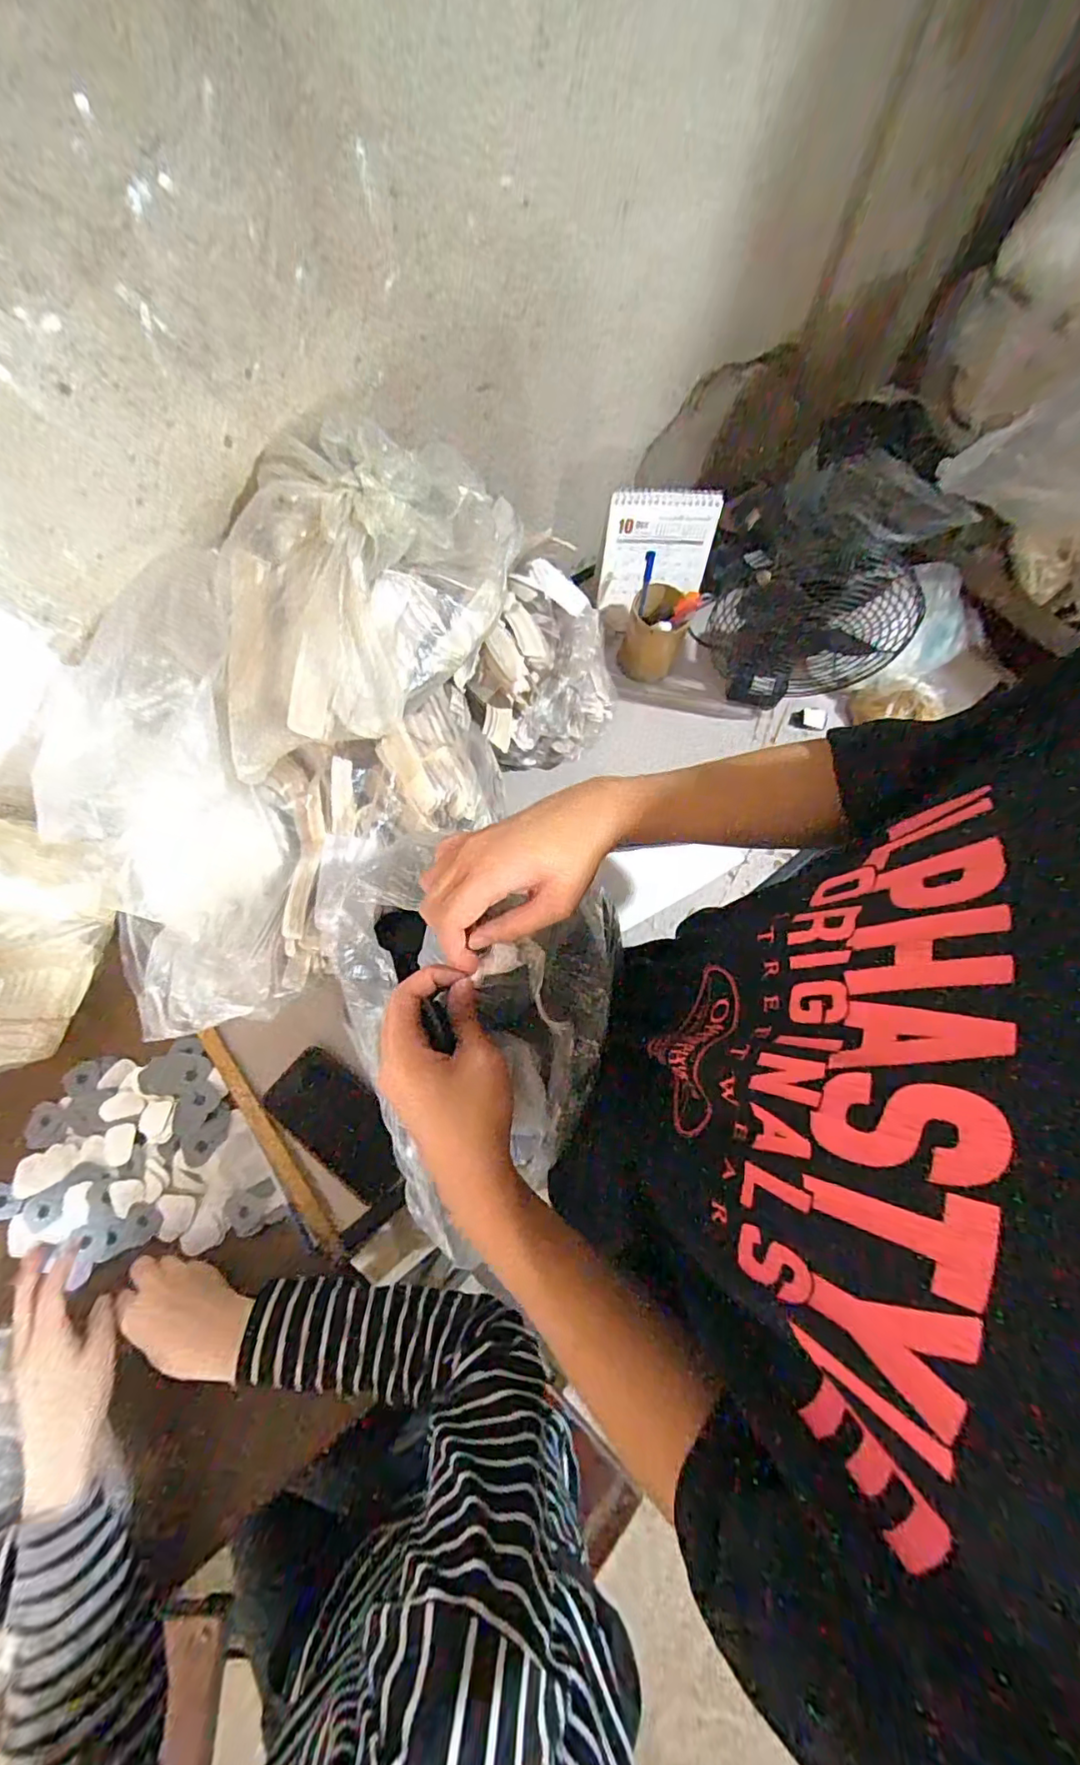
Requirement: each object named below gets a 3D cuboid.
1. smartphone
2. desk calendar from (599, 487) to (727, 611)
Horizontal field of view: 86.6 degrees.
[{"bbox_3d":[-0.206,0.249,0.598,0.157,0.014,0.079,36,71,11],"label":"smartphone"},{"bbox_3d":[0.156,-0.440,0.764,0.137,0.150,0.014,2,60,0],"label":"desk calendar"}]

